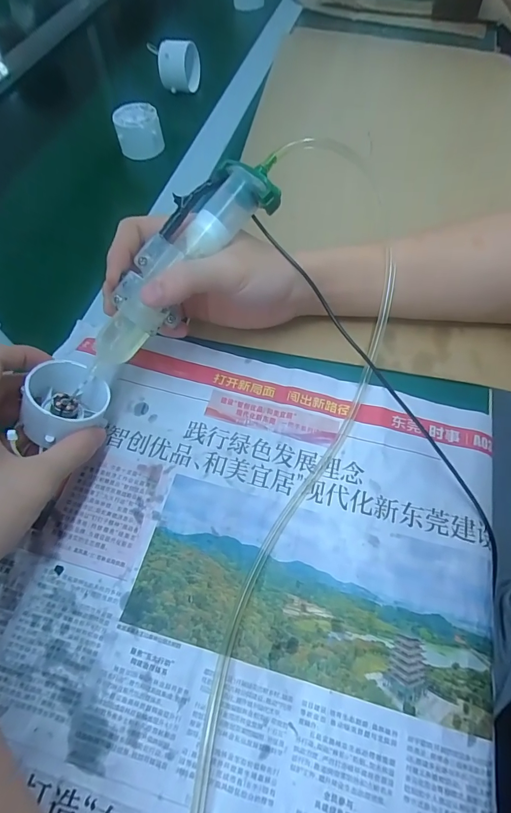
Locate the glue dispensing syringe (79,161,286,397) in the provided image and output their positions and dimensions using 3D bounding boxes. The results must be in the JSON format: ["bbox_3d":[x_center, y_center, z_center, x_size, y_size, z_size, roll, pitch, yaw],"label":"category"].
[{"bbox_3d":[-0.050,-0.084,0.269,0.046,0.035,0.174,39,92,18],"label":"glue dispensing syringe"}]

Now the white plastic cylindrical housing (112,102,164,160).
[{"bbox_3d":[-0.137,-0.323,0.474,0.050,0.041,0.050,-1,59,1],"label":"white plastic cylindrical housing"}]

